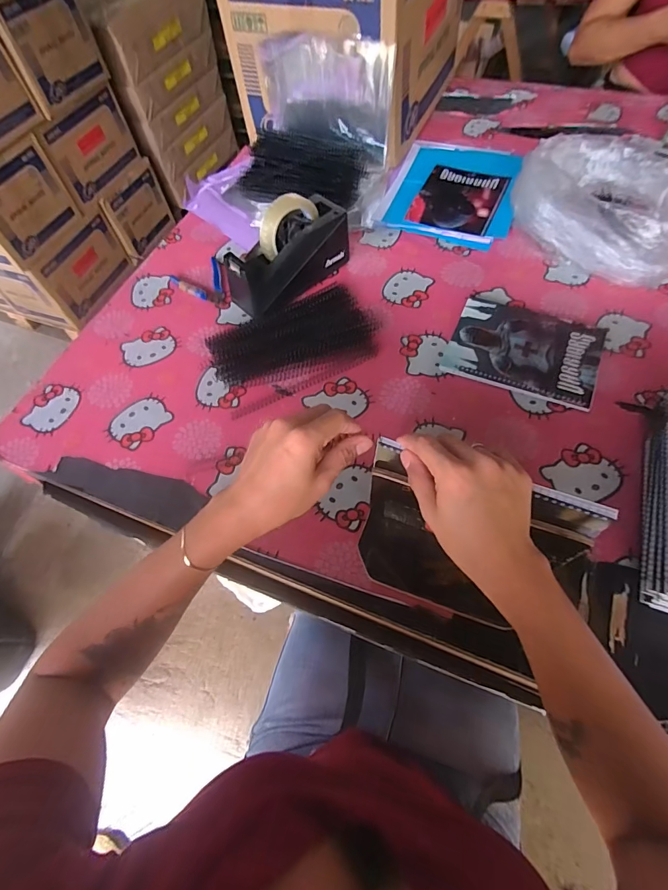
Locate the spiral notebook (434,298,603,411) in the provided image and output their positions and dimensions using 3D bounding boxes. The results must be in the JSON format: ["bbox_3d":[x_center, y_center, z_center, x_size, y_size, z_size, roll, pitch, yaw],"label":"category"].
[{"bbox_3d":[0.268,-0.136,0.602,0.195,0.013,0.146,21,64,15],"label":"spiral notebook"}]

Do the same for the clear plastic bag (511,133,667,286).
[{"bbox_3d":[0.423,-0.374,0.671,0.265,0.108,0.251,13,62,12],"label":"clear plastic bag"}]

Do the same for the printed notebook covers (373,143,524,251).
[{"bbox_3d":[0.226,-0.488,0.799,0.224,0.024,0.302,16,63,13],"label":"printed notebook covers"}]

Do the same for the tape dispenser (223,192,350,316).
[{"bbox_3d":[-0.070,-0.300,0.662,0.201,0.118,0.094,-40,65,-17],"label":"tape dispenser"}]

